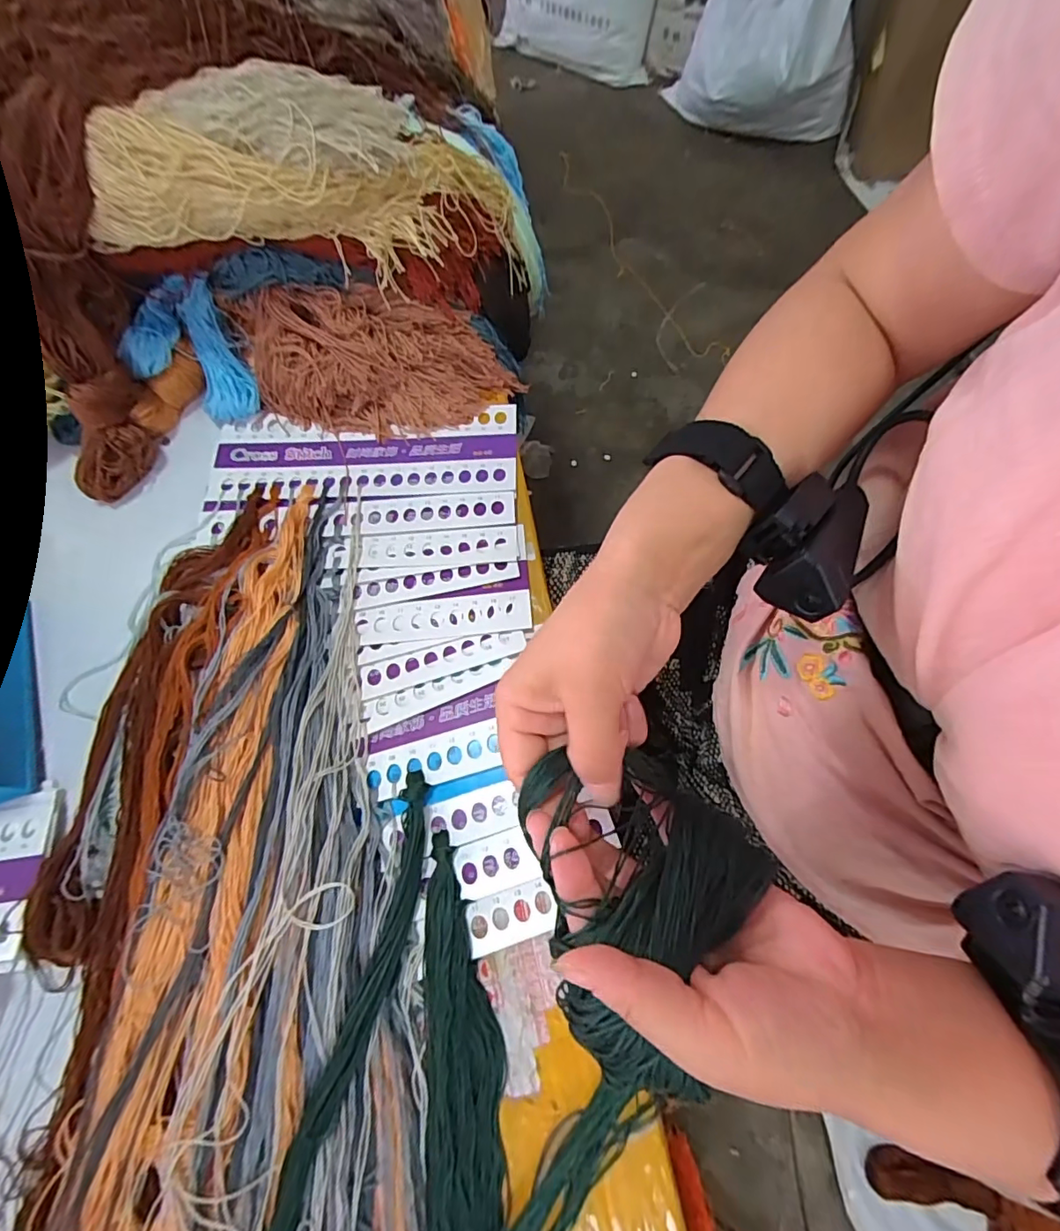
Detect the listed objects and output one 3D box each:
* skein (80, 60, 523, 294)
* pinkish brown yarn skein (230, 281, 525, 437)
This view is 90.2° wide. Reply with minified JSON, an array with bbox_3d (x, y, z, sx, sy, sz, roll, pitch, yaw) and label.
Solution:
[{"bbox_3d":[-0.133,-0.293,0.359,0.293,0.104,0.083,-11,69,-18],"label":"skein"},{"bbox_3d":[-0.121,-0.194,0.408,0.215,0.072,0.081,0,72,1],"label":"pinkish brown yarn skein"}]

